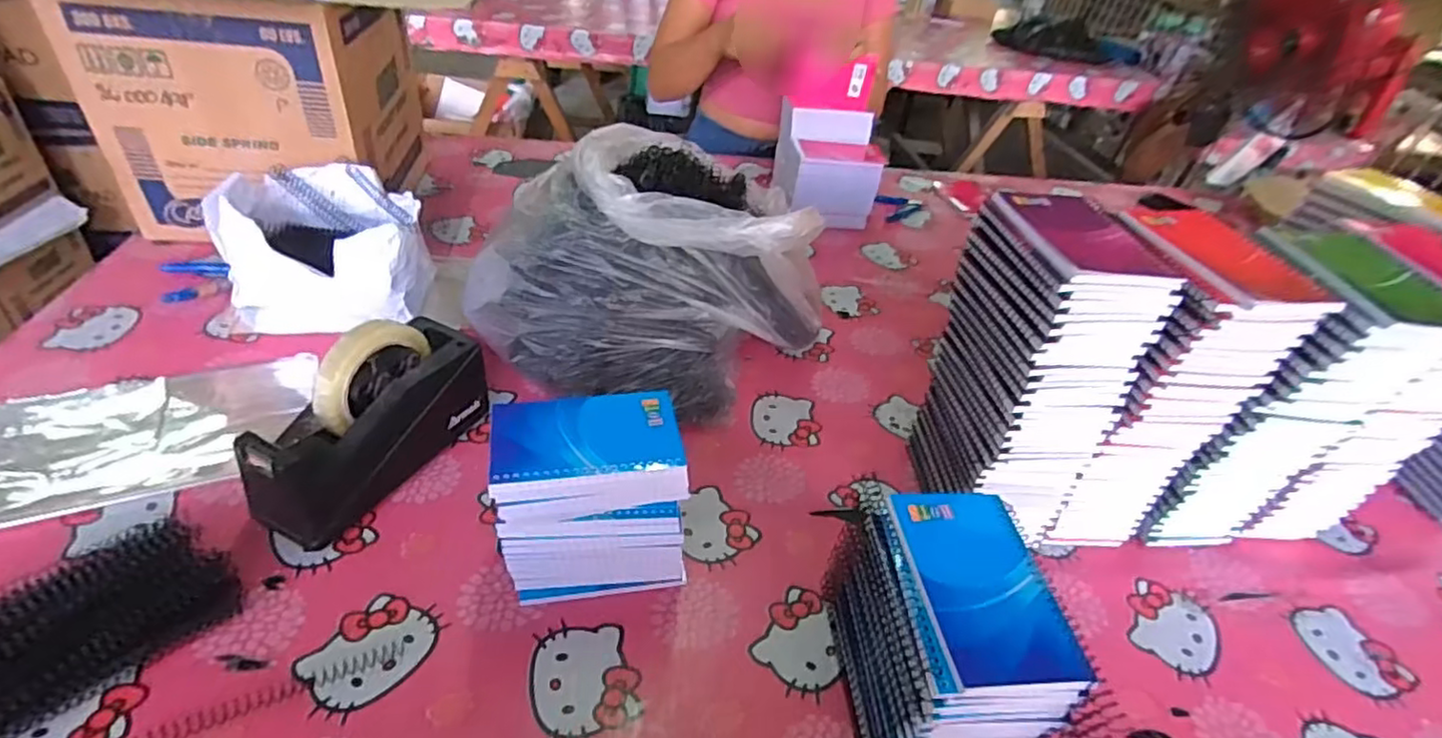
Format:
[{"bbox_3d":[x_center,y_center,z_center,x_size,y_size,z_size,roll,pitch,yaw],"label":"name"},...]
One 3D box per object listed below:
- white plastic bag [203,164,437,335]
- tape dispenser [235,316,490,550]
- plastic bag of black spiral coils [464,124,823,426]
[{"bbox_3d":[-0.438,-0.133,0.746,0.200,0.128,0.156,2,39,-8],"label":"white plastic bag"},{"bbox_3d":[-0.295,0.041,0.565,0.070,0.129,0.203,22,40,17],"label":"tape dispenser"},{"bbox_3d":[-0.073,-0.109,0.684,0.313,0.204,0.267,23,41,18],"label":"plastic bag of black spiral coils"}]

